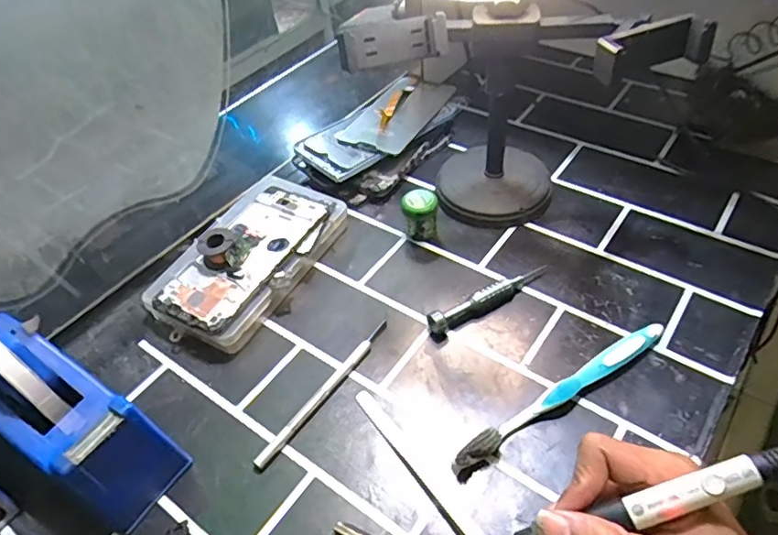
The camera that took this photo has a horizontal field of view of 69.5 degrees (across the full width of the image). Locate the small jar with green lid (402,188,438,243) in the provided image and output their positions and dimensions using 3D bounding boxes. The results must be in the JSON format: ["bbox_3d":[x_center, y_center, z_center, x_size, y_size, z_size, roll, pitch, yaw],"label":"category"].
[{"bbox_3d":[0.028,-0.045,0.497,0.029,0.043,0.028,-4,47,4],"label":"small jar with green lid"}]

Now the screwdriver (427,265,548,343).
[{"bbox_3d":[0.082,0.022,0.444,0.114,0.019,0.016,-27,50,-18],"label":"screwdriver"}]

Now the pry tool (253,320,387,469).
[{"bbox_3d":[-0.045,0.087,0.402,0.010,0.008,0.137,25,55,27],"label":"pry tool"}]

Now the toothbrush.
[{"bbox_3d":[0.119,0.084,0.380,0.184,0.017,0.014,-27,50,-17],"label":"toothbrush"}]

